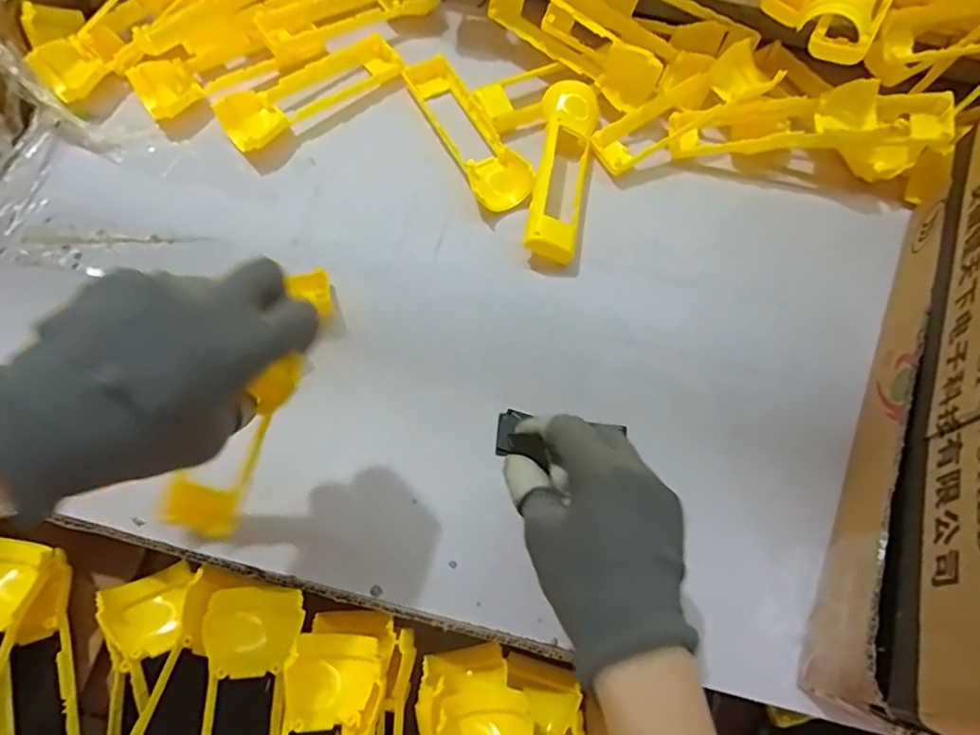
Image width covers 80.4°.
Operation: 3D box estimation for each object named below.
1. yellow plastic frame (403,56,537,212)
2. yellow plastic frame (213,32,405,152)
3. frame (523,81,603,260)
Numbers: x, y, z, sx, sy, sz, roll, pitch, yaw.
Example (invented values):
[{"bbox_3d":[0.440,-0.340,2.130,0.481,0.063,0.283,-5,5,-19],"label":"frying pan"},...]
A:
[{"bbox_3d":[-0.022,-0.202,0.498,0.049,0.022,0.166,-27,73,-12],"label":"yellow plastic frame"},{"bbox_3d":[-0.153,-0.241,0.506,0.163,0.018,0.050,-36,75,-15],"label":"yellow plastic frame"},{"bbox_3d":[0.058,-0.166,0.482,0.047,0.031,0.168,13,69,2],"label":"frame"}]

